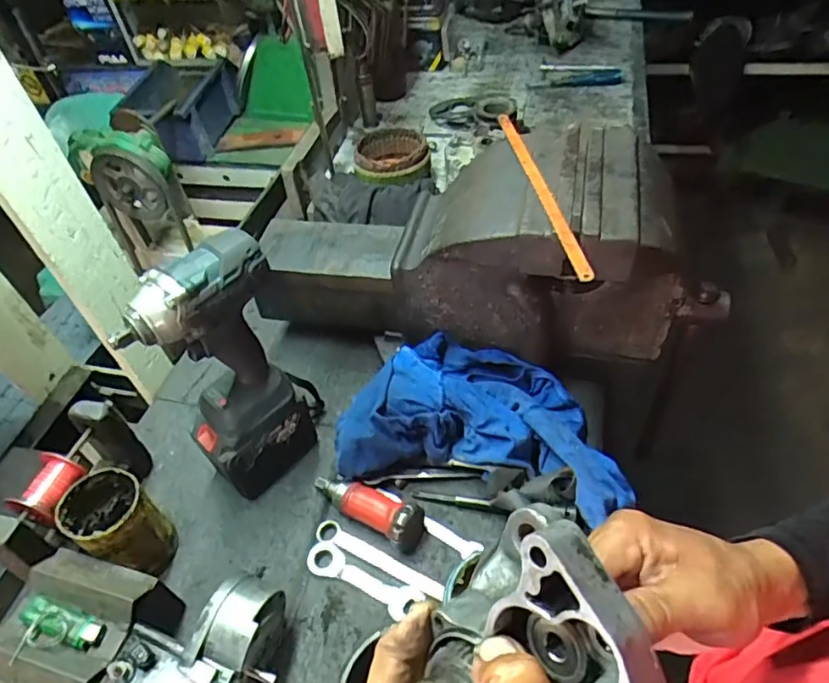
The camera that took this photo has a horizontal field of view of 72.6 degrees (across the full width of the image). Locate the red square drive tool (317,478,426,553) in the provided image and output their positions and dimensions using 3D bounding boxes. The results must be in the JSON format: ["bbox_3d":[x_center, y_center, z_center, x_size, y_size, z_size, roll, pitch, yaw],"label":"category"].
[{"bbox_3d":[-0.051,0.173,0.618,0.139,0.049,0.050,27,56,26],"label":"red square drive tool"}]

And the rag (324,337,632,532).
[{"bbox_3d":[0.080,0.086,0.632,0.327,0.096,0.185,7,49,11],"label":"rag"}]

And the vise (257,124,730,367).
[{"bbox_3d":[0.067,-0.084,0.687,0.539,0.243,0.183,0,46,24],"label":"vise"}]

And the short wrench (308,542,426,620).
[{"bbox_3d":[-0.054,0.246,0.582,0.124,0.011,0.032,19,52,21],"label":"short wrench"}]

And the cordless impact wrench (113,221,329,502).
[{"bbox_3d":[-0.178,0.036,0.590,0.072,0.294,0.153,25,55,25],"label":"cordless impact wrench"}]

